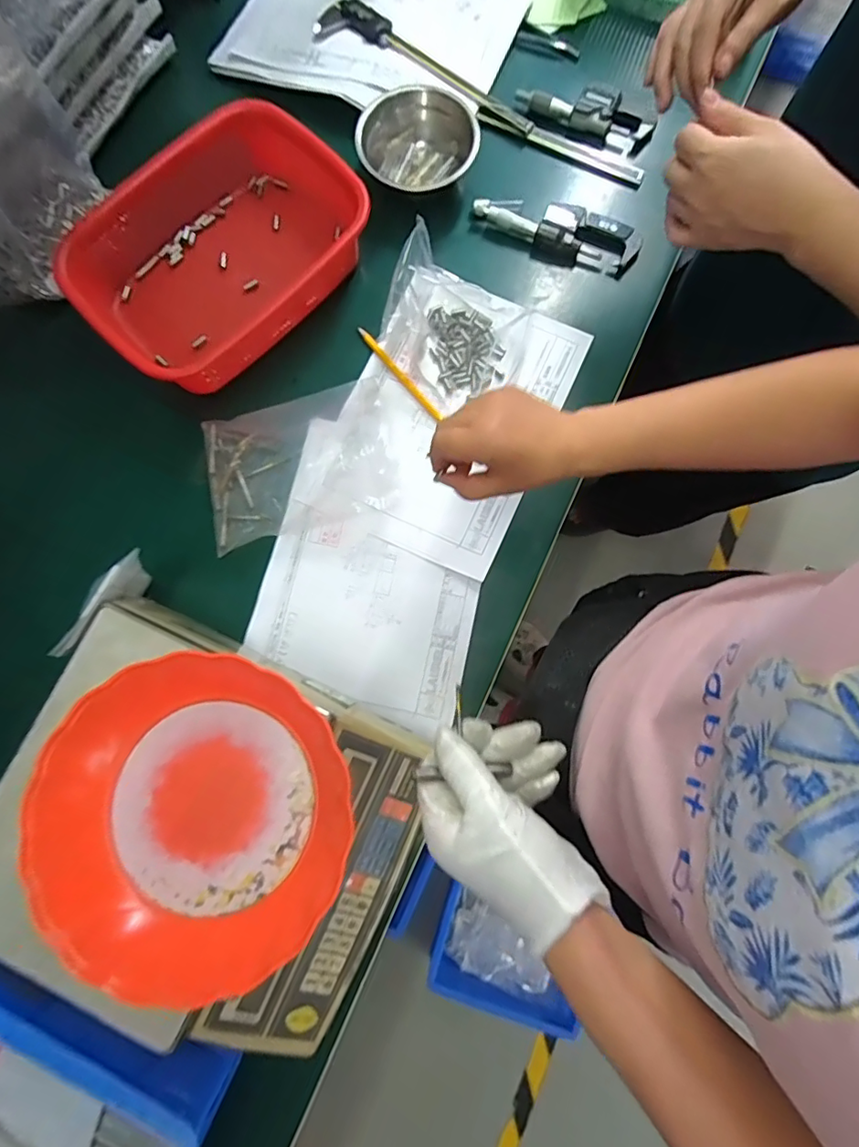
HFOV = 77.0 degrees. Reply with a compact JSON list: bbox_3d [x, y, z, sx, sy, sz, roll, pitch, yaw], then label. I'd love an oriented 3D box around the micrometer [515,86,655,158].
[{"bbox_3d":[0.173,-0.509,0.596,0.150,0.027,0.036,20,80,2],"label":"micrometer"}]

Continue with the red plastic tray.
[{"bbox_3d":[-0.225,-0.338,0.565,0.214,0.071,0.287,42,82,6],"label":"red plastic tray"}]

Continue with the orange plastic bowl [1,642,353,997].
[{"bbox_3d":[-0.163,0.168,0.380,0.204,0.053,0.207,0,80,-1],"label":"orange plastic bowl"}]

